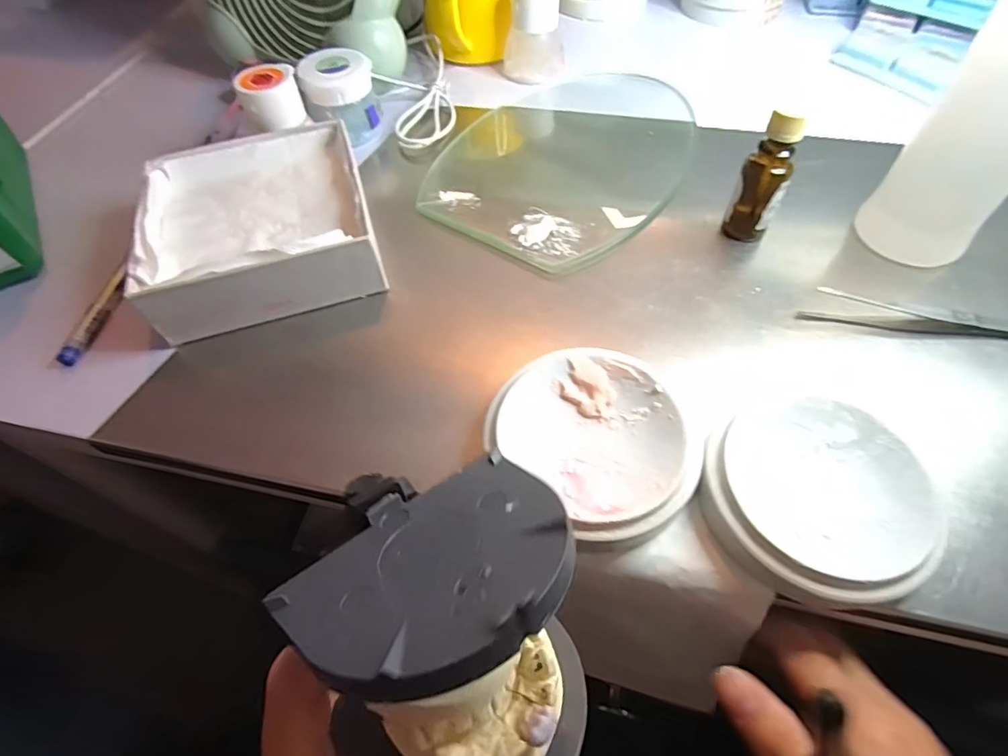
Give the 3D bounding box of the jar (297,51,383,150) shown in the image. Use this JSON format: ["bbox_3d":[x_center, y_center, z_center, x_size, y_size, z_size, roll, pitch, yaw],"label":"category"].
[{"bbox_3d":[-0.118,-0.202,0.380,0.051,0.047,0.049,-1,56,2],"label":"jar"}]

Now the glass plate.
[{"bbox_3d":[0.052,-0.169,0.373,0.151,0.007,0.235,27,63,19],"label":"glass plate"}]

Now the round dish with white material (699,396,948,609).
[{"bbox_3d":[0.128,0.048,0.219,0.084,0.024,0.082,-1,56,2],"label":"round dish with white material"}]

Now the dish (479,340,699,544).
[{"bbox_3d":[0.043,0.027,0.237,0.079,0.026,0.088,-36,62,-20],"label":"dish"}]

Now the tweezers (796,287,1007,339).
[{"bbox_3d":[0.219,-0.033,0.278,0.118,0.005,0.019,8,57,8],"label":"tweezers"}]

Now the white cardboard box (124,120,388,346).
[{"bbox_3d":[-0.144,-0.095,0.314,0.121,0.045,0.132,-16,57,-8],"label":"white cardboard box"}]

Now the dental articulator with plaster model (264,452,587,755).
[{"bbox_3d":[-0.012,0.067,0.134,0.062,0.078,0.082,-13,58,-5],"label":"dental articulator with plaster model"}]

